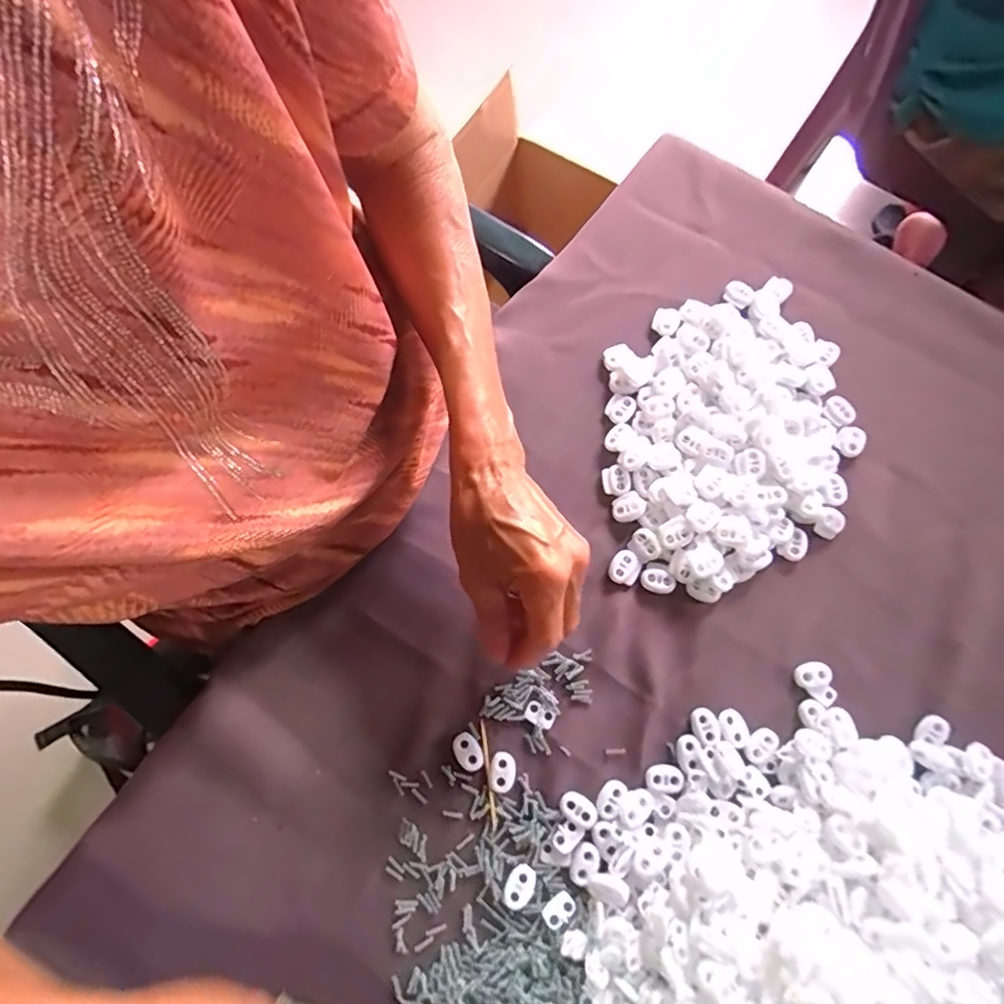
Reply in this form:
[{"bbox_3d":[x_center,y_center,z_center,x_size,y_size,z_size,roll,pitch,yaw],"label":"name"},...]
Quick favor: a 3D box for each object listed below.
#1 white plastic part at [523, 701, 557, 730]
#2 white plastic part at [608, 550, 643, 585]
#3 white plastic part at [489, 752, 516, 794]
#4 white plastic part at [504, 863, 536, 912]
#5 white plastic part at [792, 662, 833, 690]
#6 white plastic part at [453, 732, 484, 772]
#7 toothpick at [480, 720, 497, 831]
[{"bbox_3d":[0.024,0.133,0.349,0.019,0.004,0.013,23,77,8],"label":"white plastic part"},{"bbox_3d":[0.082,0.044,0.372,0.020,0.004,0.022,27,77,8],"label":"white plastic part"},{"bbox_3d":[0.000,0.165,0.340,0.015,0.004,0.023,11,76,5],"label":"white plastic part"},{"bbox_3d":[0.010,0.223,0.323,0.016,0.004,0.022,27,77,9],"label":"white plastic part"},{"bbox_3d":[0.198,0.110,0.355,0.022,0.005,0.015,-9,75,-1],"label":"white plastic part"},{"bbox_3d":[-0.021,0.155,0.344,0.016,0.004,0.023,-32,76,-7],"label":"white plastic part"},{"bbox_3d":[-0.009,0.166,0.341,0.004,0.004,0.061,-8,75,0],"label":"toothpick"}]

